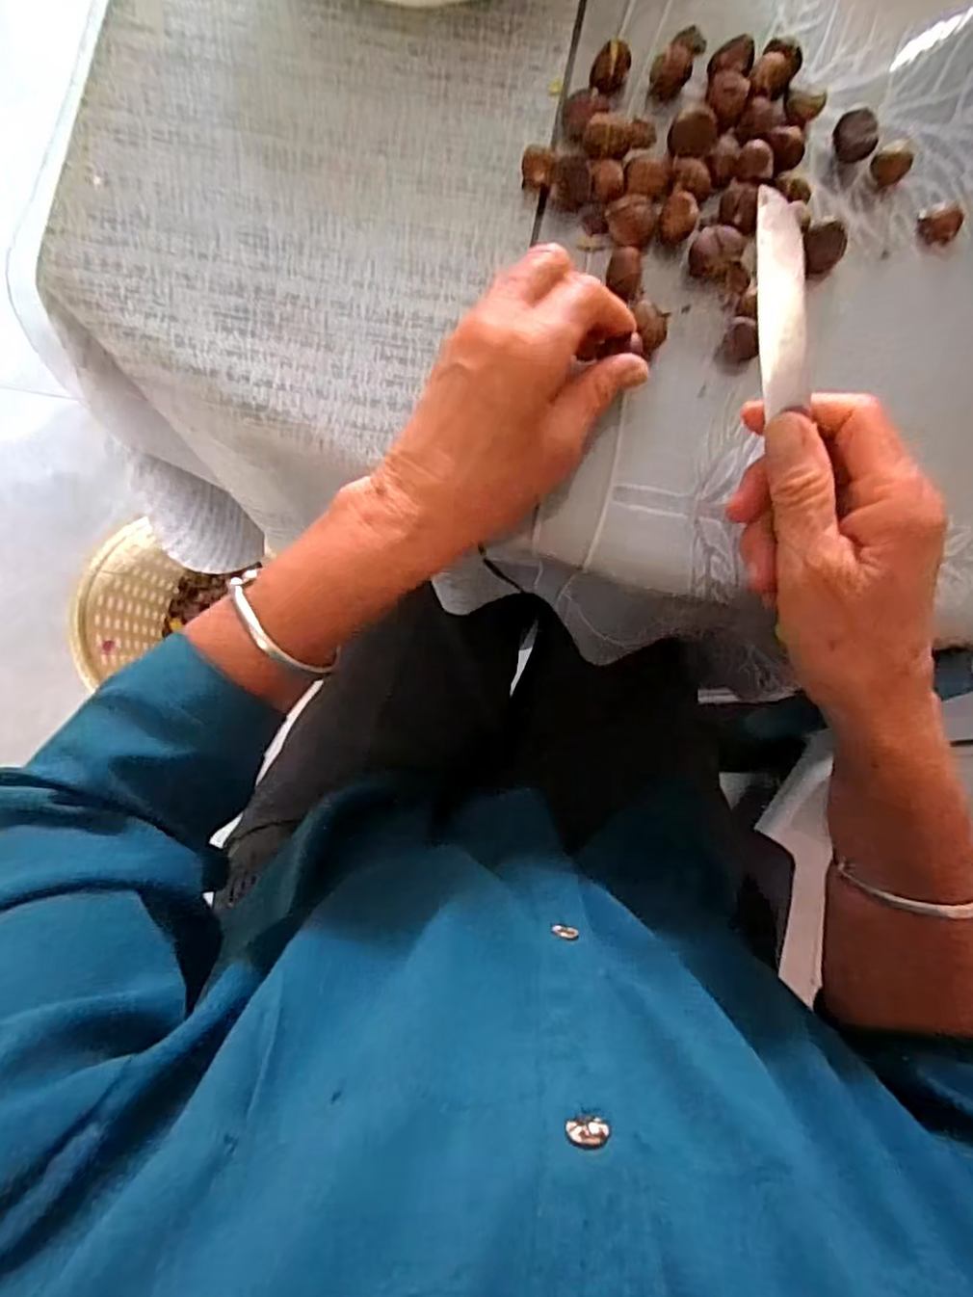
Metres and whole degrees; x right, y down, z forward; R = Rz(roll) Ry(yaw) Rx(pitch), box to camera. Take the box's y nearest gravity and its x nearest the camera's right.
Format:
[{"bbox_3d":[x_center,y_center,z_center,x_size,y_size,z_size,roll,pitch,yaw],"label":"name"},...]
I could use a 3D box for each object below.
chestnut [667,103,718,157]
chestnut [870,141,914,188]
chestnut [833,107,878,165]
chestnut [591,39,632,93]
[{"bbox_3d":[0.102,-0.254,0.331,0.022,0.019,0.013,17,85,3],"label":"chestnut"},{"bbox_3d":[0.201,-0.241,0.334,0.015,0.018,0.015,0,85,2],"label":"chestnut"},{"bbox_3d":[0.184,-0.255,0.336,0.021,0.019,0.015,29,86,4],"label":"chestnut"},{"bbox_3d":[0.063,-0.295,0.339,0.019,0.018,0.012,7,85,2],"label":"chestnut"}]

